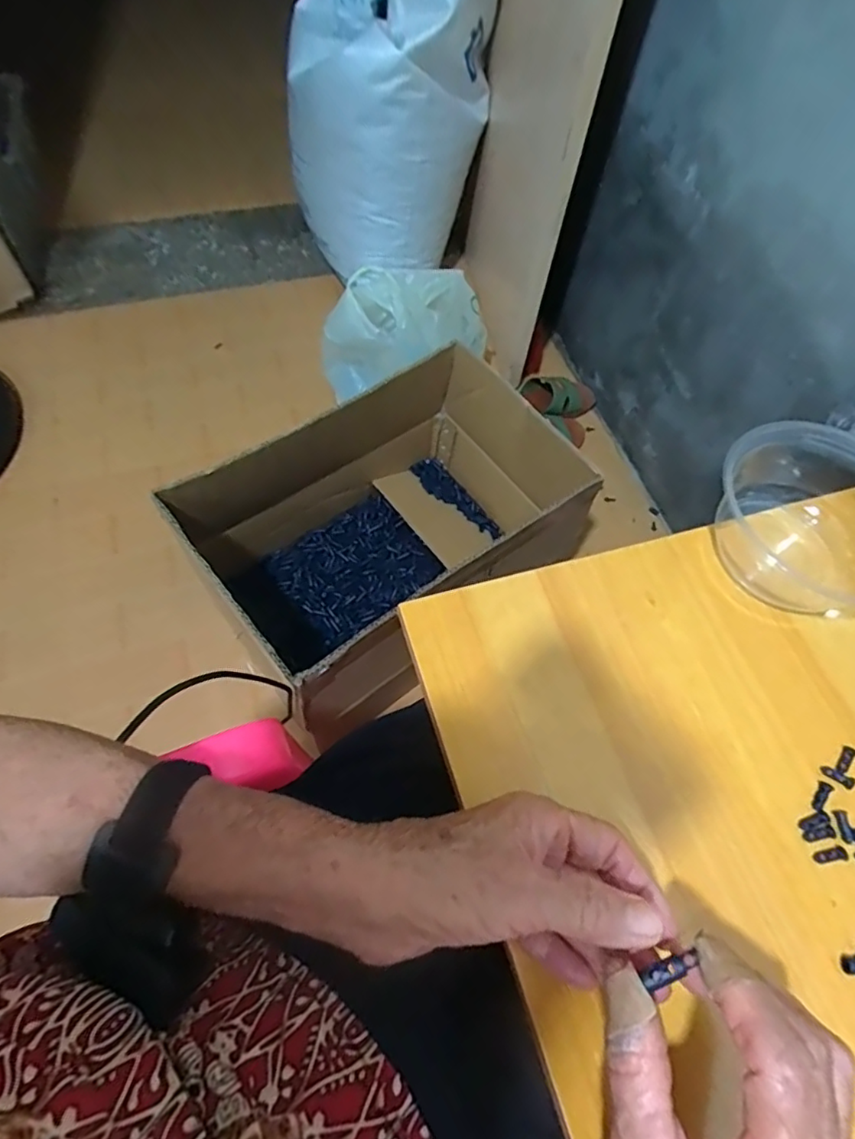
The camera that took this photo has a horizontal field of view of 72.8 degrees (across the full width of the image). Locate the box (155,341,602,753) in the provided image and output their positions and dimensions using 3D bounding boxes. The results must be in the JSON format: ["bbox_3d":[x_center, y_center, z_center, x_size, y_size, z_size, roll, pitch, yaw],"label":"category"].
[{"bbox_3d":[-0.050,-0.042,0.799,0.447,0.267,0.302,-34,70,-20],"label":"box"}]

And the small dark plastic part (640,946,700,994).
[{"bbox_3d":[0.096,0.159,0.230,0.022,0.005,0.007,-30,65,1],"label":"small dark plastic part"}]

